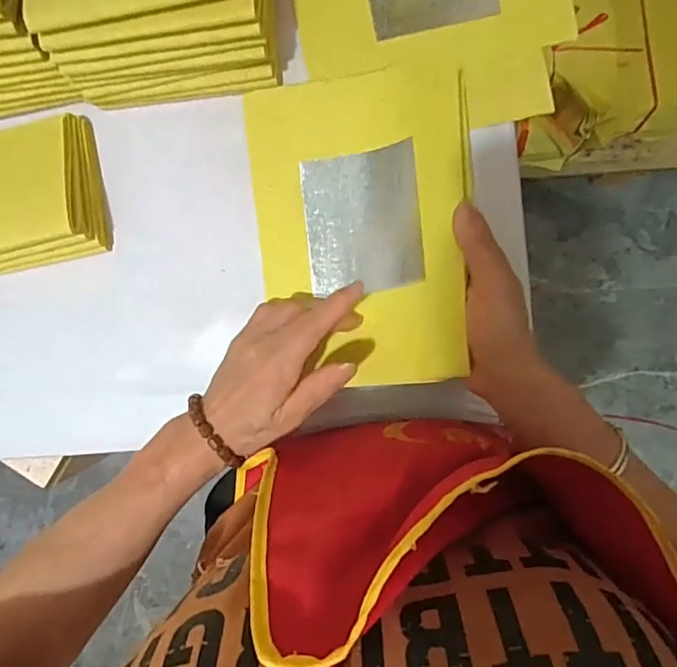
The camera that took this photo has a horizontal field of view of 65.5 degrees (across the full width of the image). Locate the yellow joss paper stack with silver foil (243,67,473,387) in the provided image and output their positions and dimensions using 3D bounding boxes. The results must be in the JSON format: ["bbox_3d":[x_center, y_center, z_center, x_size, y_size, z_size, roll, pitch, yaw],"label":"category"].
[{"bbox_3d":[0.017,-0.078,0.379,0.156,0.016,0.224,-7,86,17],"label":"yellow joss paper stack with silver foil"}]

